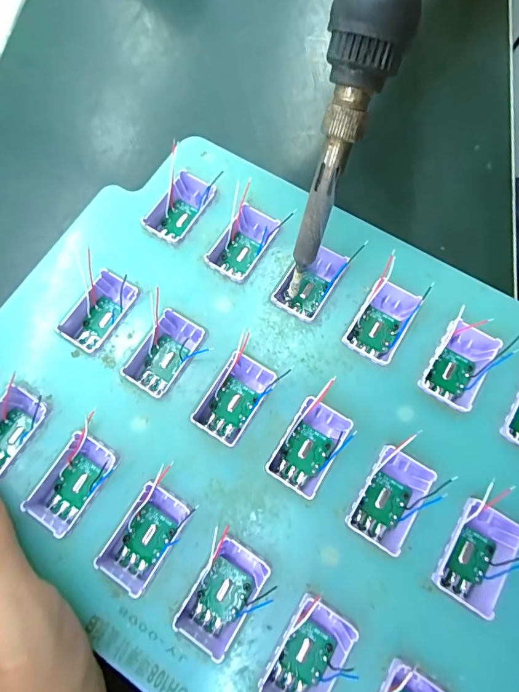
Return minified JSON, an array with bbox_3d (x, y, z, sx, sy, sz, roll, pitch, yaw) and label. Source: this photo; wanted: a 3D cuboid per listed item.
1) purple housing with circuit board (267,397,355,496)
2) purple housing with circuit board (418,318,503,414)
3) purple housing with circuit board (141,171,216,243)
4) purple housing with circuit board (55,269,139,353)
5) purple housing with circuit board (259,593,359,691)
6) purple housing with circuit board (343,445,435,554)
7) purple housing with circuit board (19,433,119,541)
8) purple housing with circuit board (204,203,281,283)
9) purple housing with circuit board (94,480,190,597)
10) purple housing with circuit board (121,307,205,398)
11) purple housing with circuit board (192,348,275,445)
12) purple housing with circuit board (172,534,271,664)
[{"bbox_3d":[0.018,0.036,0.134,0.020,0.011,0.031,32,79,8],"label":"purple housing with circuit board"},{"bbox_3d":[0.076,0.007,0.140,0.020,0.010,0.033,31,79,8],"label":"purple housing with circuit board"},{"bbox_3d":[-0.037,-0.061,0.163,0.021,0.010,0.033,37,79,9],"label":"purple housing with circuit board"},{"bbox_3d":[-0.064,-0.014,0.151,0.021,0.011,0.031,32,79,8],"label":"purple housing with circuit board"},{"bbox_3d":[0.015,0.098,0.118,0.019,0.012,0.032,30,78,7],"label":"purple housing with circuit board"},{"bbox_3d":[0.045,0.053,0.128,0.020,0.010,0.031,32,79,8],"label":"purple housing with circuit board"},{"bbox_3d":[-0.067,0.049,0.133,0.019,0.010,0.034,32,79,8],"label":"purple housing with circuit board"},{"bbox_3d":[-0.007,-0.043,0.157,0.019,0.014,0.033,31,78,7],"label":"purple housing with circuit board"},{"bbox_3d":[-0.040,0.065,0.128,0.018,0.010,0.033,30,78,7],"label":"purple housing with circuit board"},{"bbox_3d":[-0.039,0.002,0.146,0.020,0.010,0.032,33,79,8],"label":"purple housing with circuit board"},{"bbox_3d":[-0.009,0.020,0.142,0.019,0.015,0.032,32,79,8],"label":"purple housing with circuit board"},{"bbox_3d":[-0.012,0.082,0.123,0.019,0.012,0.033,33,79,8],"label":"purple housing with circuit board"}]

